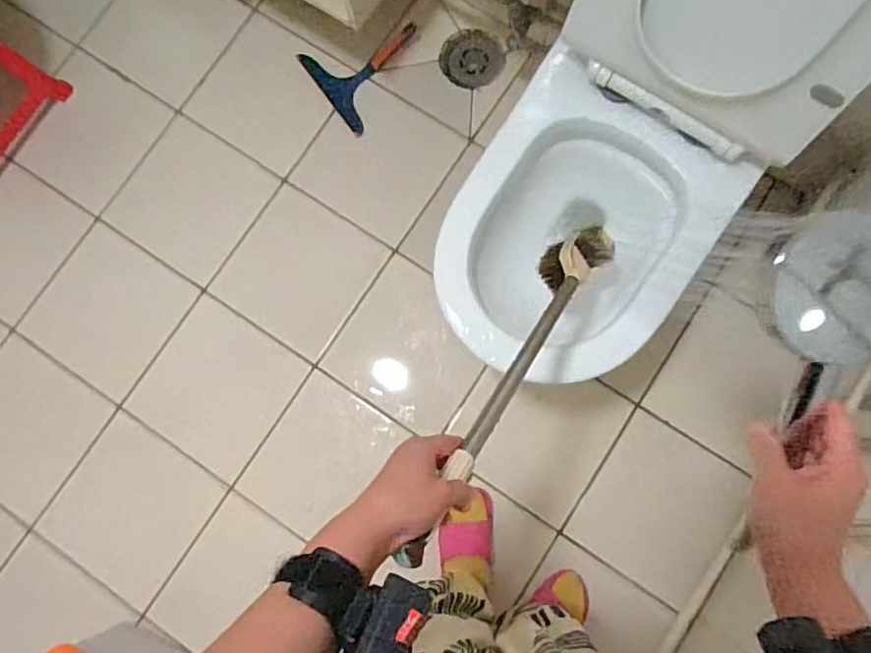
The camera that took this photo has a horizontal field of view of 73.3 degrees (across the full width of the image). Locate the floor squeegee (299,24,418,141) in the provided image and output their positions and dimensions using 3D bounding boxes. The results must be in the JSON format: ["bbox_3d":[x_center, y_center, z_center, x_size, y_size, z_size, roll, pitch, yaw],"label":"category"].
[{"bbox_3d":[-0.139,-0.570,1.295,0.246,0.030,0.207,-33,83,-4],"label":"floor squeegee"}]

